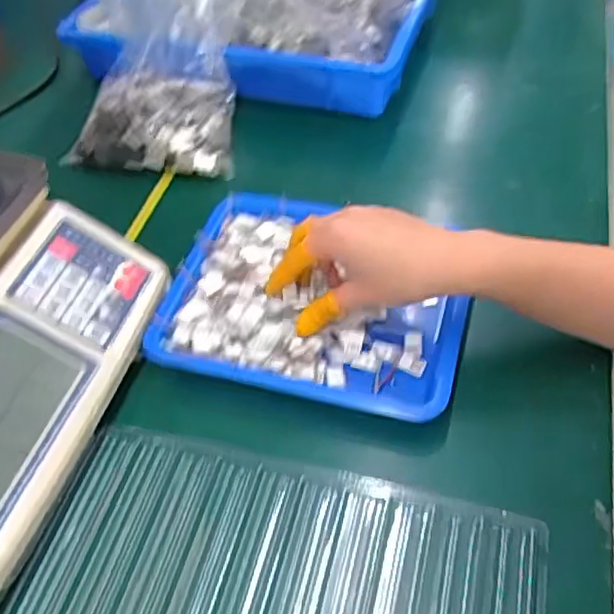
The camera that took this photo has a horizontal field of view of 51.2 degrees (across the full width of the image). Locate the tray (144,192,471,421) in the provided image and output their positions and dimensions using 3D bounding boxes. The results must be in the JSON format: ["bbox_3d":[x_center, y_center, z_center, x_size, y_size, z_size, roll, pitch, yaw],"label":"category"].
[{"bbox_3d":[0.008,-0.007,0.481,0.214,0.025,0.169,11,54,14],"label":"tray"}]

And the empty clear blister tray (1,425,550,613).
[{"bbox_3d":[-0.022,0.169,0.366,0.289,0.014,0.164,10,53,14],"label":"empty clear blister tray"}]

